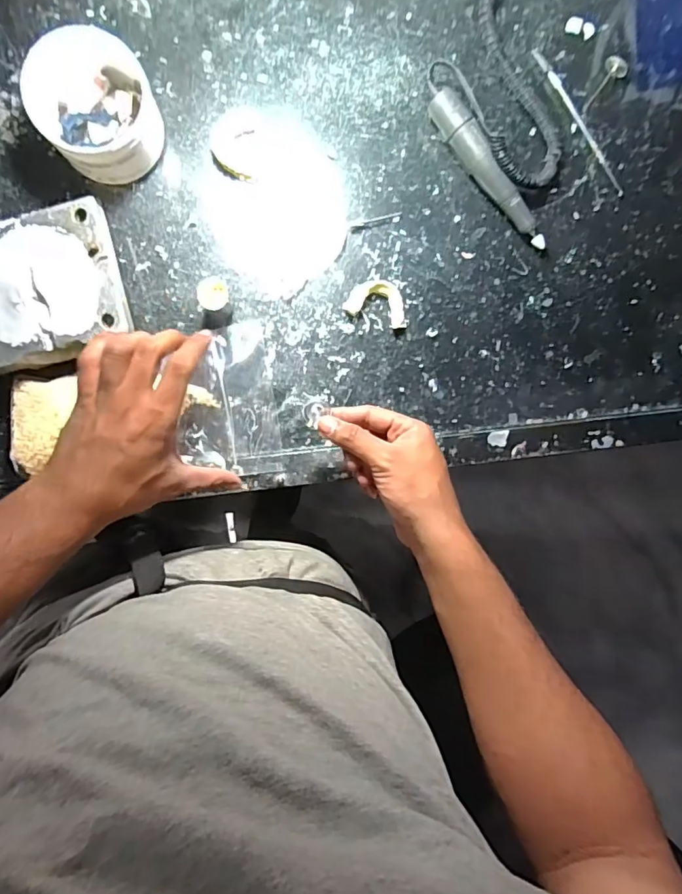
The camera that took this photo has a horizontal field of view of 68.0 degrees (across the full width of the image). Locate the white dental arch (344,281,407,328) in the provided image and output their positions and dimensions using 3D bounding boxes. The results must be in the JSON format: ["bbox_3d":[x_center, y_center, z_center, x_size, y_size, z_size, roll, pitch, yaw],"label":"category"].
[{"bbox_3d":[0.036,-0.138,0.479,0.059,0.008,0.038,15,92,-6],"label":"white dental arch"}]

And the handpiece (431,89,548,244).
[{"bbox_3d":[0.137,-0.254,0.474,0.026,0.033,0.163,-38,96,-3],"label":"handpiece"}]

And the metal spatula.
[{"bbox_3d":[0.235,-0.319,0.495,0.010,0.004,0.159,-35,96,-3],"label":"metal spatula"}]

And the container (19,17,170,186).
[{"bbox_3d":[-0.202,-0.282,0.422,0.095,0.059,0.107,-27,96,-4],"label":"container"}]

